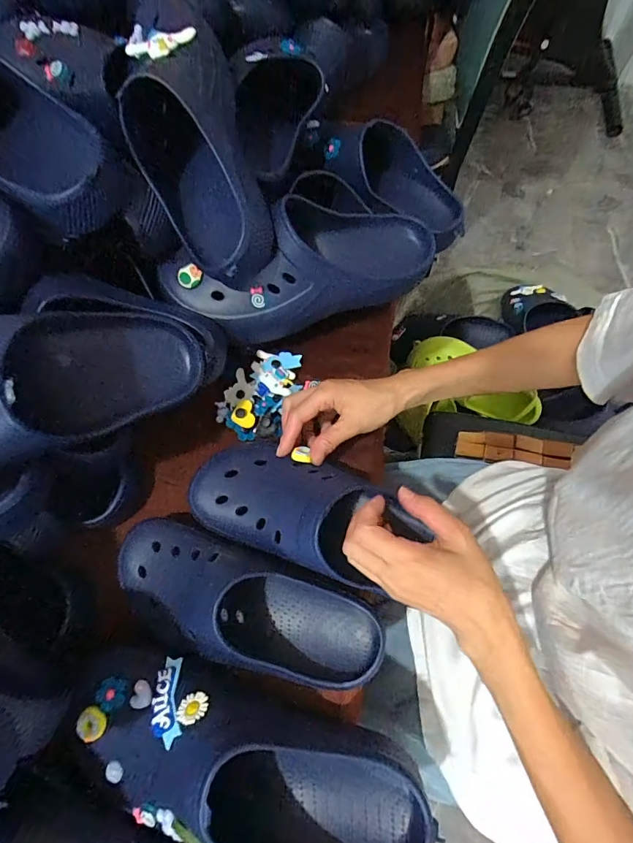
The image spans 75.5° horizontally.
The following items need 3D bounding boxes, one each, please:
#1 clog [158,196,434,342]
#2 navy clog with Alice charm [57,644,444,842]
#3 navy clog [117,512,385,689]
[{"bbox_3d":[-0.014,-0.171,0.440,0.296,0.095,0.093,-19,70,-4],"label":"clog"},{"bbox_3d":[-0.057,0.263,0.312,0.294,0.091,0.112,11,71,6],"label":"navy clog with Alice charm"},{"bbox_3d":[-0.066,0.165,0.364,0.255,0.078,0.099,21,72,10],"label":"navy clog"}]

